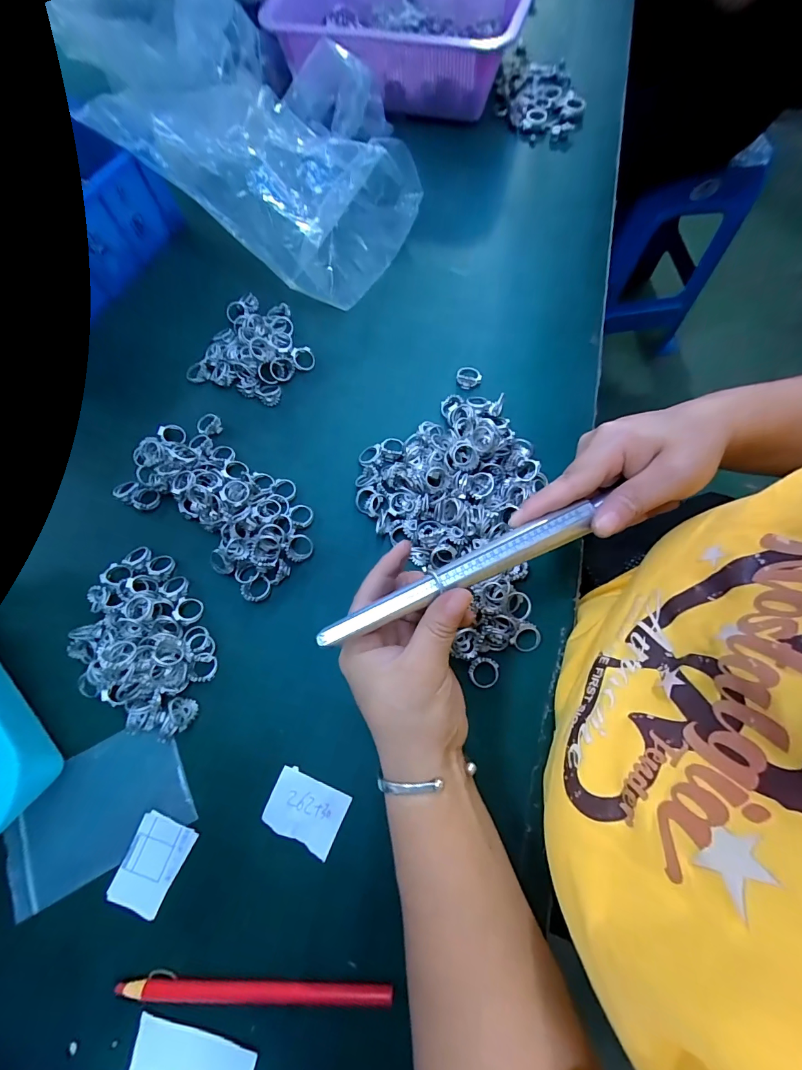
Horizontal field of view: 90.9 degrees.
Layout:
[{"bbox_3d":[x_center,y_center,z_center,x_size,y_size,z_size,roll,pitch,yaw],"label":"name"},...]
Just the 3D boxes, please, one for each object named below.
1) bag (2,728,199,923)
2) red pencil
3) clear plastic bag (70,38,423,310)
[{"bbox_3d":[-0.212,0.191,0.277,0.121,0.008,0.078,-28,69,-7],"label":"bag"},{"bbox_3d":[-0.089,0.277,0.239,0.166,0.009,0.008,0,71,2],"label":"red pencil"},{"bbox_3d":[-0.124,-0.370,0.412,0.258,0.099,0.176,29,74,11],"label":"clear plastic bag"}]

